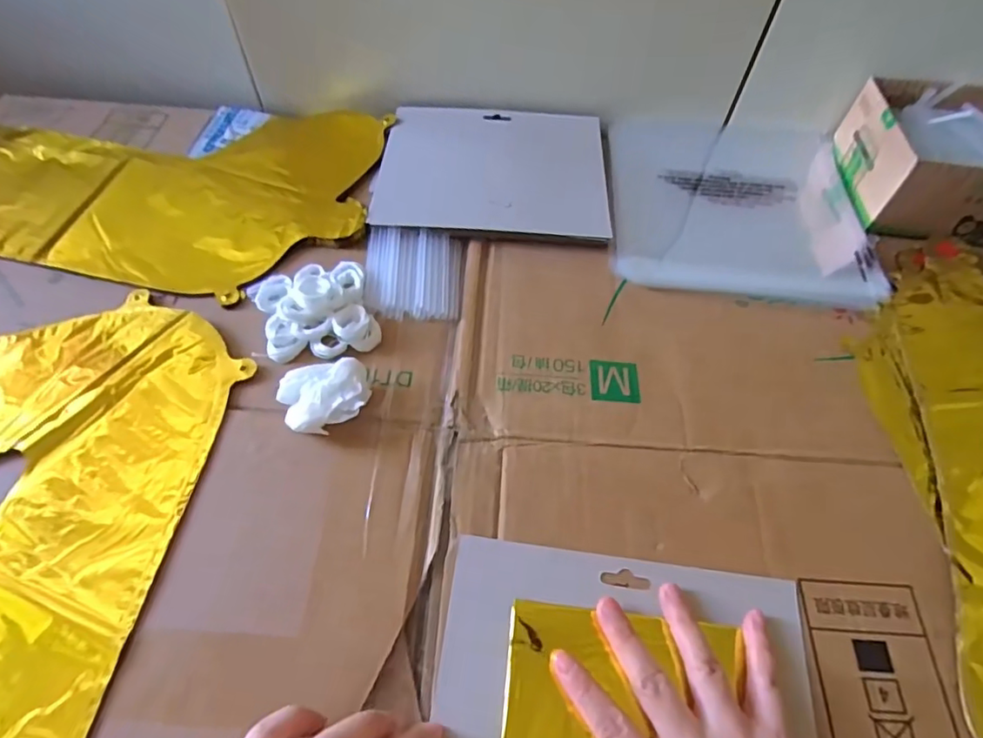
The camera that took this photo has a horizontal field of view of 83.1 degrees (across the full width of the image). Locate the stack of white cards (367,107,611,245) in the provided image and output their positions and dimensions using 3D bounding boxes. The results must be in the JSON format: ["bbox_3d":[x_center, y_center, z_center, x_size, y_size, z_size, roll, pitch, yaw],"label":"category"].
[{"bbox_3d":[0.003,-0.175,0.489,0.195,0.016,0.158,3,57,2],"label":"stack of white cards"}]

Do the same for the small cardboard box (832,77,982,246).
[{"bbox_3d":[0.418,-0.178,0.480,0.194,0.065,0.138,4,56,0],"label":"small cardboard box"}]

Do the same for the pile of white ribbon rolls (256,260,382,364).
[{"bbox_3d":[-0.125,-0.048,0.392,0.075,0.022,0.082,-15,59,-13],"label":"pile of white ribbon rolls"}]

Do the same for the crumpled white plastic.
[{"bbox_3d":[-0.105,0.018,0.353,0.053,0.025,0.045,-12,58,-10],"label":"crumpled white plastic"}]

